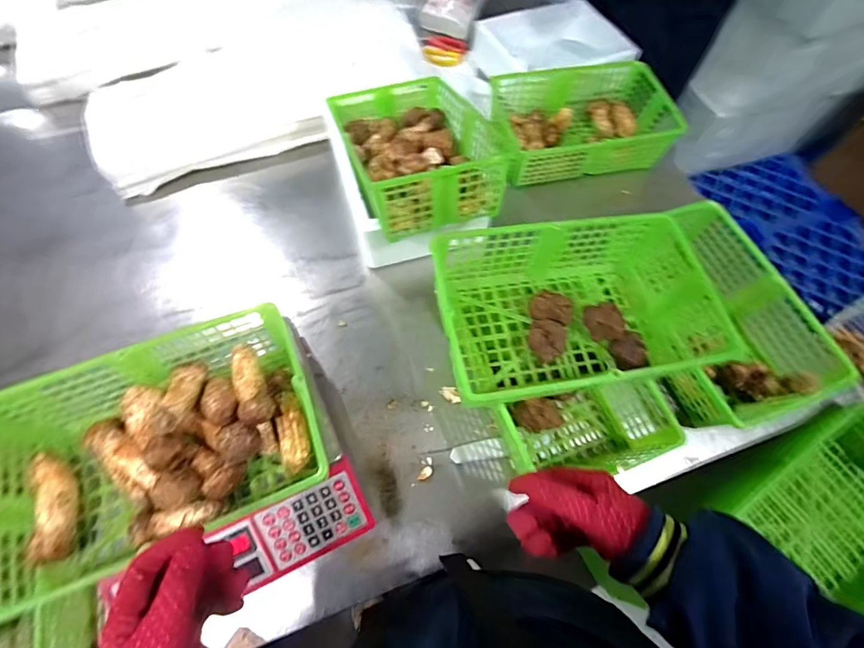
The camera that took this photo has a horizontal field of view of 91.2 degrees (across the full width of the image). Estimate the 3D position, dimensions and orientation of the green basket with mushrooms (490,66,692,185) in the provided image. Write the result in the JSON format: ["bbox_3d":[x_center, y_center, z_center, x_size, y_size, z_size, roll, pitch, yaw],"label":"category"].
[{"bbox_3d":[0.292,-0.406,0.852,0.321,0.099,0.217,-7,66,-5],"label":"green basket with mushrooms"}]

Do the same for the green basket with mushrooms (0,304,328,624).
[{"bbox_3d":[-0.306,0.131,0.472,0.340,0.102,0.190,-23,68,-12],"label":"green basket with mushrooms"}]

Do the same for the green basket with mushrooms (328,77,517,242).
[{"bbox_3d":[-0.033,-0.300,0.693,0.213,0.095,0.355,-11,53,-8],"label":"green basket with mushrooms"}]

